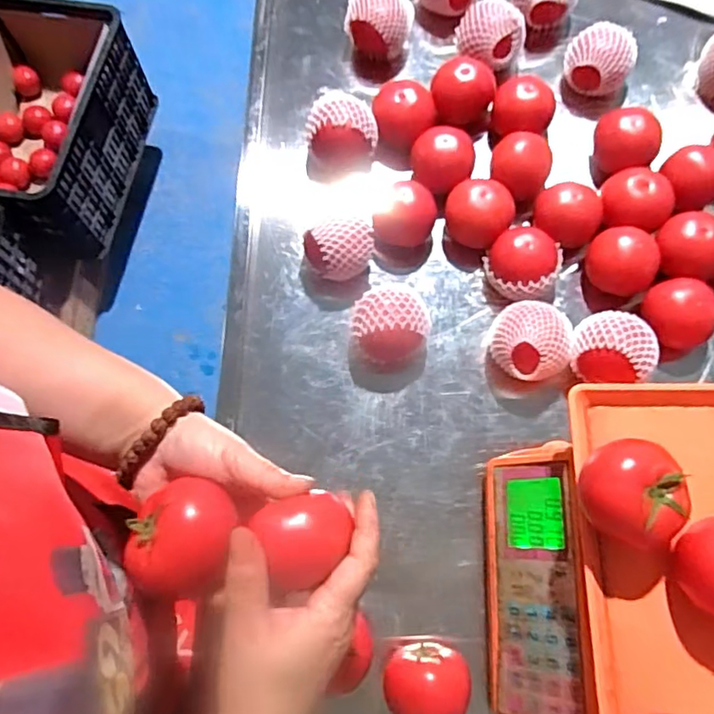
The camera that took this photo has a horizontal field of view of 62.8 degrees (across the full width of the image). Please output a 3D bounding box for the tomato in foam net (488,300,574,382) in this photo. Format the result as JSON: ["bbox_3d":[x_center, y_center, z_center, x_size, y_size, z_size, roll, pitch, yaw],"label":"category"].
[{"bbox_3d":[0.161,-0.013,0.550,0.076,0.060,0.076,10,74,5],"label":"tomato in foam net"}]

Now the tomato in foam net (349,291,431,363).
[{"bbox_3d":[0.031,-0.028,0.559,0.072,0.061,0.060,7,73,4],"label":"tomato in foam net"}]

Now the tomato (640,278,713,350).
[{"bbox_3d":[0.306,-0.038,0.563,0.063,0.048,0.068,-33,75,-8],"label":"tomato"}]

